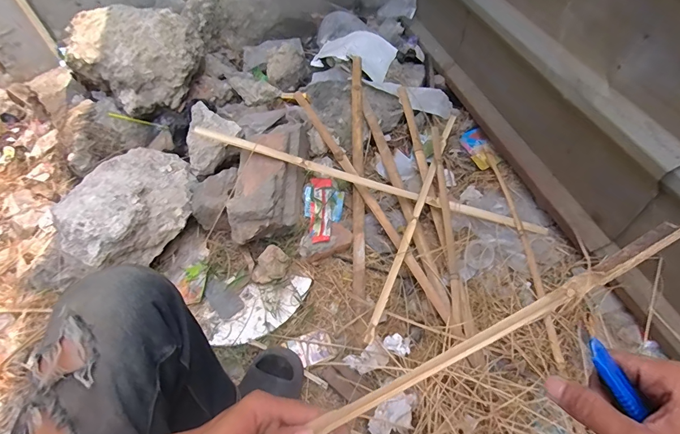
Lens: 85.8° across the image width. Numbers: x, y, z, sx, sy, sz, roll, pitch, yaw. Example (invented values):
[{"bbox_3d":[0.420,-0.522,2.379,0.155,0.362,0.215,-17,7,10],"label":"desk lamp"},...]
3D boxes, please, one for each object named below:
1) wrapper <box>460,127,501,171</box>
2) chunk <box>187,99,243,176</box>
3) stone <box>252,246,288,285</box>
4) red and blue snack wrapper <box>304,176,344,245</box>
[{"bbox_3d":[0.423,-0.209,1.112,0.076,0.012,0.154,-17,56,-9],"label":"wrapper"},{"bbox_3d":[-0.378,-0.212,1.012,0.160,0.081,0.166,27,61,20],"label":"chunk"},{"bbox_3d":[-0.173,0.122,0.901,0.094,0.036,0.071,-40,62,-22],"label":"stone"},{"bbox_3d":[-0.054,-0.015,0.983,0.109,0.030,0.206,7,56,8],"label":"red and blue snack wrapper"}]

